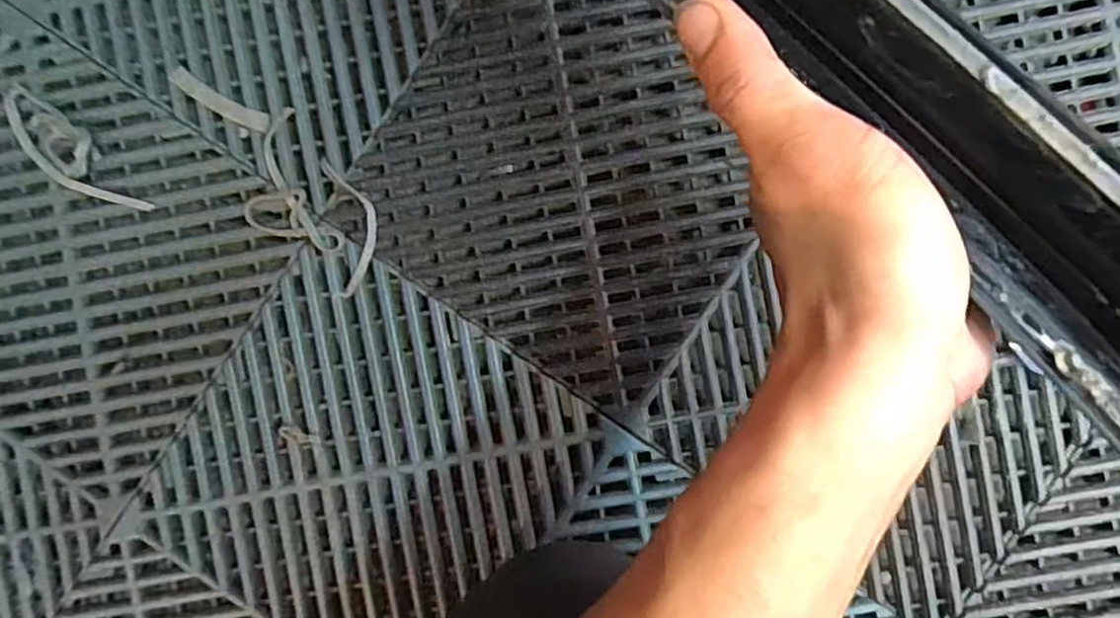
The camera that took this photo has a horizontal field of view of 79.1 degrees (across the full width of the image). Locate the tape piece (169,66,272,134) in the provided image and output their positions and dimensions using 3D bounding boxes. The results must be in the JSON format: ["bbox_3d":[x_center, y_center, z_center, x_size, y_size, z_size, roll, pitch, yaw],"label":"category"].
[{"bbox_3d":[-0.184,-0.112,0.366,0.060,0.004,0.012,29,93,2],"label":"tape piece"}]

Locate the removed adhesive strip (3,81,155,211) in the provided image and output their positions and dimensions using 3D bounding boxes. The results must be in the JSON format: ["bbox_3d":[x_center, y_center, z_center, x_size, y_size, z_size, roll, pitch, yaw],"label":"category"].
[{"bbox_3d":[-0.262,-0.082,0.366,0.093,0.011,0.029,34,93,2],"label":"removed adhesive strip"}]

